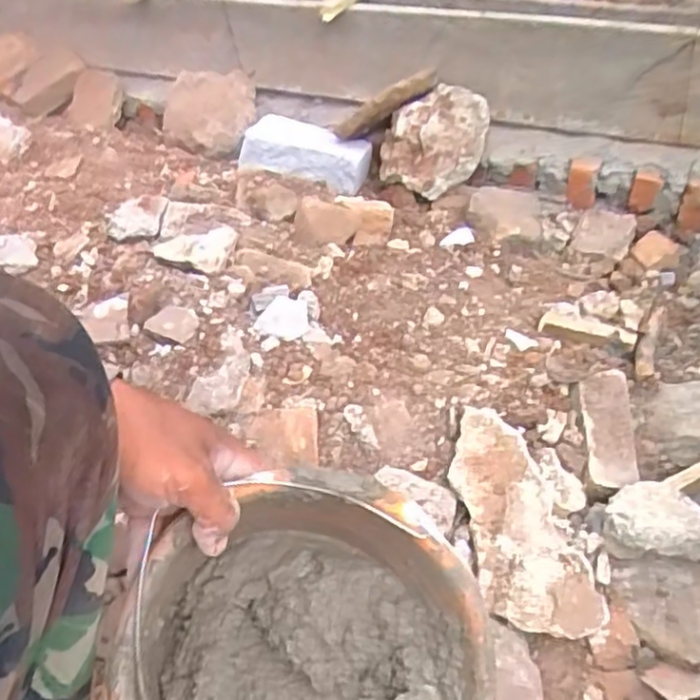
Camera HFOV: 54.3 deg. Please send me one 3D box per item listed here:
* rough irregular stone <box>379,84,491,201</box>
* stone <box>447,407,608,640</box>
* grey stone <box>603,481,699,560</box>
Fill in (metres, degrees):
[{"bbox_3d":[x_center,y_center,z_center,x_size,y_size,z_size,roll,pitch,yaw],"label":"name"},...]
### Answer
[{"bbox_3d":[0.132,-0.335,1.096,0.160,0.087,0.170,-3,49,4],"label":"rough irregular stone"},{"bbox_3d":[0.154,0.163,0.660,0.093,0.039,0.245,-13,49,-4],"label":"stone"},{"bbox_3d":[0.291,0.162,0.655,0.104,0.060,0.072,-4,49,4],"label":"grey stone"}]

